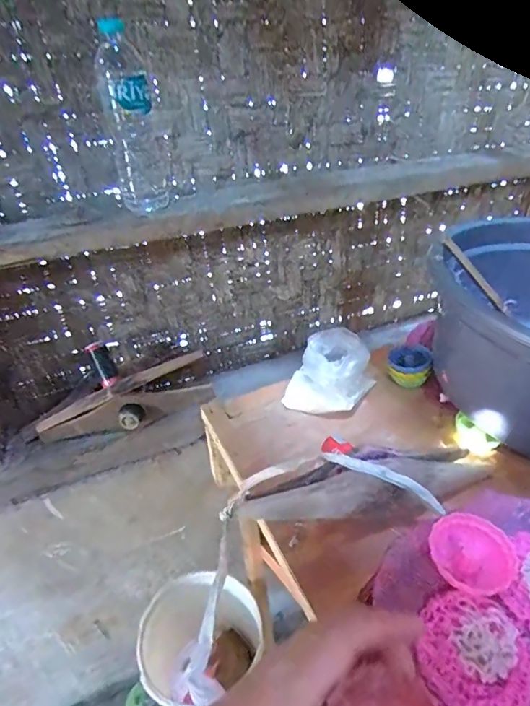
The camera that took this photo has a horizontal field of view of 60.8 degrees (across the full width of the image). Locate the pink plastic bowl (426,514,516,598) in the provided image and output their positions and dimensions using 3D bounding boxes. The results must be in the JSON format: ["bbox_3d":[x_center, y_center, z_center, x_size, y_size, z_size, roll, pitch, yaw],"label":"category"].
[{"bbox_3d":[0.163,0.159,0.358,0.053,0.022,0.061,-31,44,-33],"label":"pink plastic bowl"}]

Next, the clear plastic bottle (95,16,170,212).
[{"bbox_3d":[-0.186,-0.322,0.630,0.069,0.224,0.086,-10,37,-10],"label":"clear plastic bottle"}]

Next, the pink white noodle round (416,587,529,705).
[{"bbox_3d":[0.147,0.209,0.314,0.074,0.010,0.075,-2,36,1],"label":"pink white noodle round"}]

